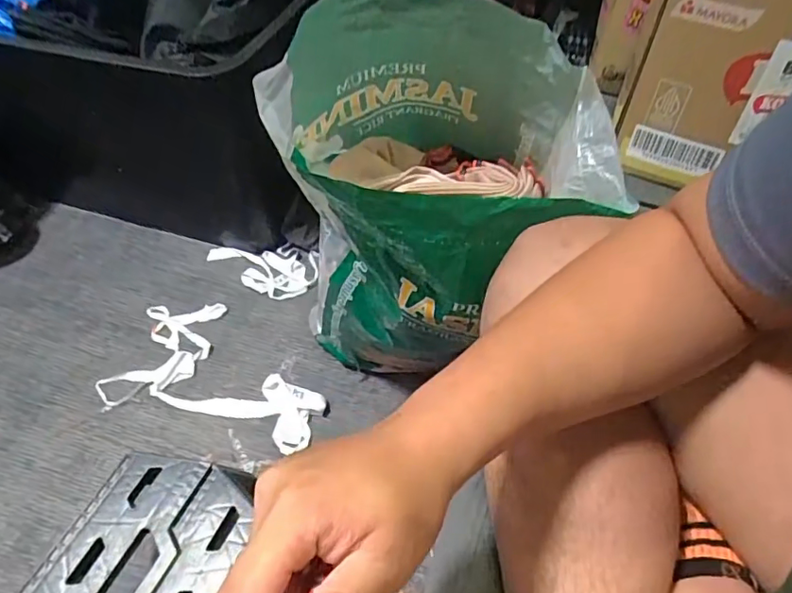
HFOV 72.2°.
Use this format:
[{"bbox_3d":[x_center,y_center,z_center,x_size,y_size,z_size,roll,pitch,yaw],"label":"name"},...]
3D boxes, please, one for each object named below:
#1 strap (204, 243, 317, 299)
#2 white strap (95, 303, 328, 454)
[{"bbox_3d":[-0.267,-0.065,1.090,0.228,0.027,0.115,19,56,14],"label":"strap"},{"bbox_3d":[-0.299,0.120,0.948,0.379,0.026,0.222,12,54,9],"label":"white strap"}]

